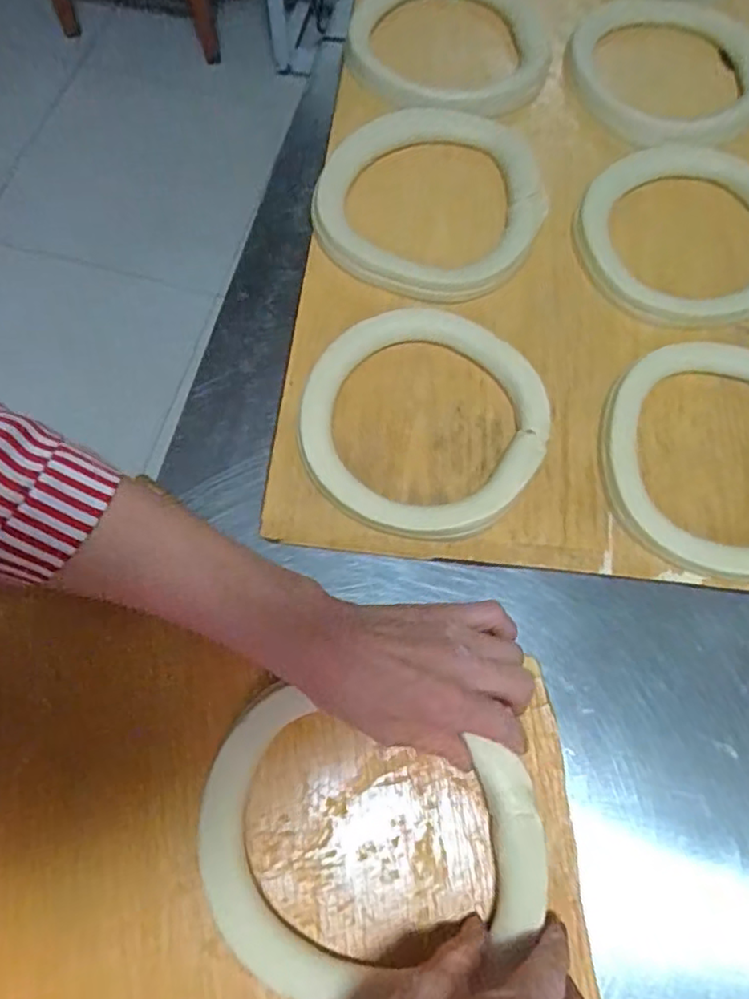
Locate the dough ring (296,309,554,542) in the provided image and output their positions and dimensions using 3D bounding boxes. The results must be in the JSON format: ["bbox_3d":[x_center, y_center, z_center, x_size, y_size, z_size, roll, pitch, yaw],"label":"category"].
[{"bbox_3d":[0.034,-0.058,0.452,0.166,0.024,0.171,1,69,-2],"label":"dough ring"}]

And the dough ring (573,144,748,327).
[{"bbox_3d":[0.255,-0.216,0.517,0.171,0.030,0.154,0,69,-2],"label":"dough ring"}]

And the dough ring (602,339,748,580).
[{"bbox_3d":[0.249,-0.032,0.450,0.164,0.029,0.174,1,69,-2],"label":"dough ring"}]

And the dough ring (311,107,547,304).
[{"bbox_3d":[0.054,-0.250,0.517,0.169,0.018,0.206,35,72,11],"label":"dough ring"}]

